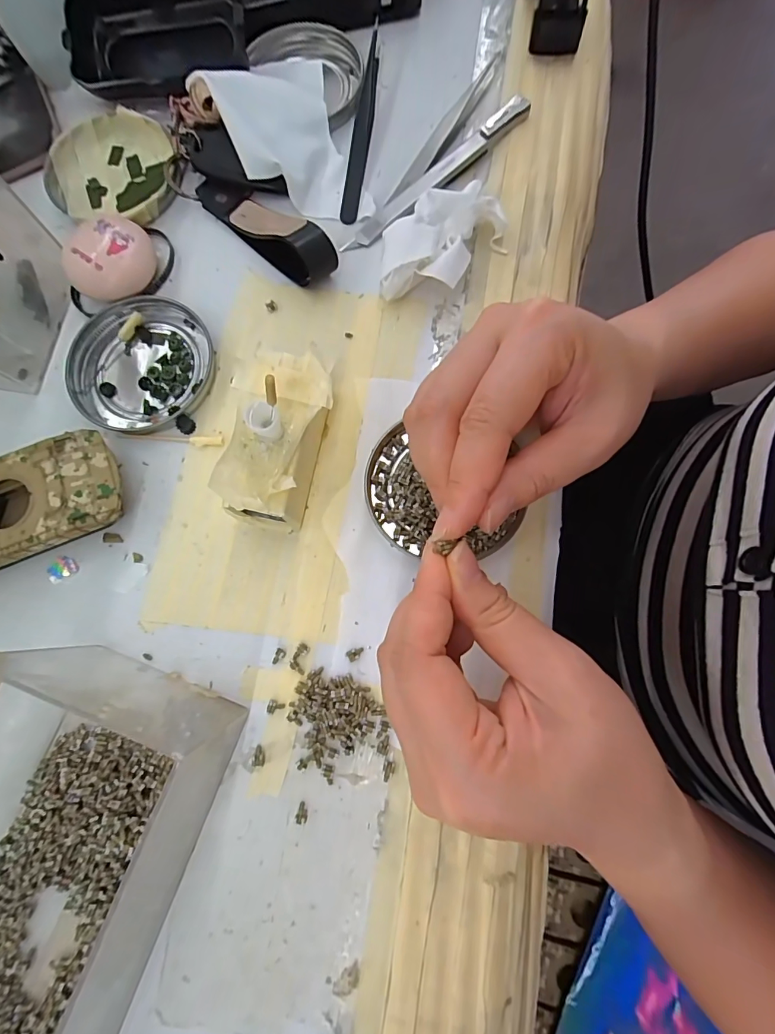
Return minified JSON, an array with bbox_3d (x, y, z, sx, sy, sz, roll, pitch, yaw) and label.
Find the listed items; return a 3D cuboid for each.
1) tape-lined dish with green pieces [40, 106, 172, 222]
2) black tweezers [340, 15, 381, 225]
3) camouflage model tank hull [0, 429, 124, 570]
[{"bbox_3d":[-0.171,-0.212,0.271,0.076,0.013,0.075,-4,79,0],"label":"tape-lined dish with green pieces"},{"bbox_3d":[-0.015,-0.247,0.268,0.010,0.011,0.142,7,80,2],"label":"black tweezers"},{"bbox_3d":[-0.179,-0.004,0.222,0.094,0.024,0.054,-21,80,-3],"label":"camouflage model tank hull"}]

